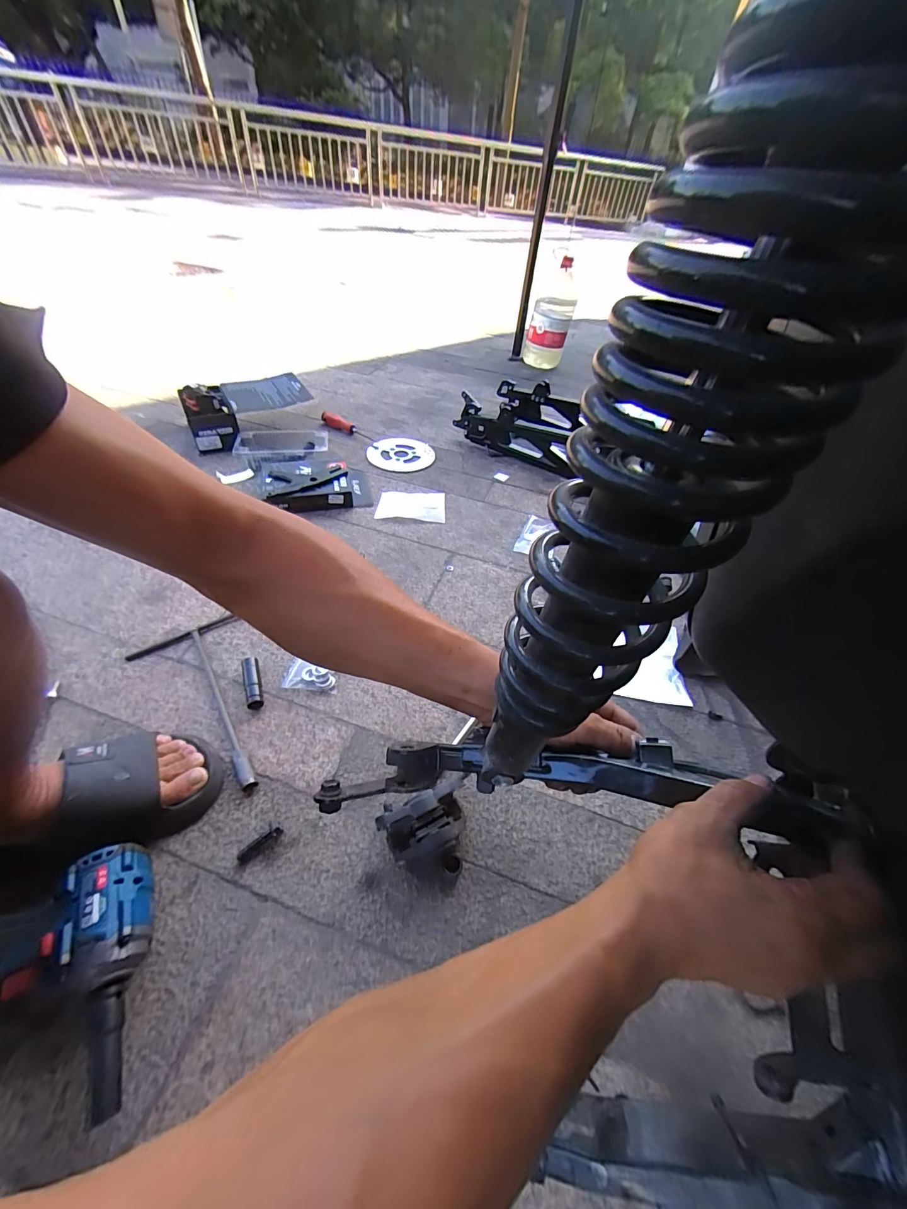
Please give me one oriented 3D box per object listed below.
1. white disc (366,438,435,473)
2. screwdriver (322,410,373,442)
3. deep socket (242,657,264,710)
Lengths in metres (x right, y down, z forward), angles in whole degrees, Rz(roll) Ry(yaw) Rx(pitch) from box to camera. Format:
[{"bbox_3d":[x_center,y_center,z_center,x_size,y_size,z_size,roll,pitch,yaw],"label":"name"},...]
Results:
[{"bbox_3d":[-0.137,-0.395,1.089,0.170,0.012,0.164,7,52,-5],"label":"white disc"},{"bbox_3d":[-0.295,-0.486,1.134,0.170,0.029,0.042,27,50,17],"label":"screwdriver"},{"bbox_3d":[-0.280,0.112,0.578,0.022,0.024,0.077,-15,51,-19],"label":"deep socket"}]

